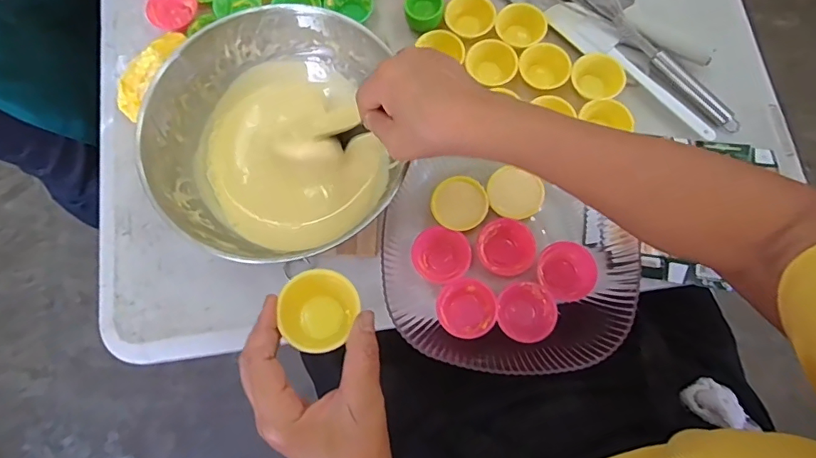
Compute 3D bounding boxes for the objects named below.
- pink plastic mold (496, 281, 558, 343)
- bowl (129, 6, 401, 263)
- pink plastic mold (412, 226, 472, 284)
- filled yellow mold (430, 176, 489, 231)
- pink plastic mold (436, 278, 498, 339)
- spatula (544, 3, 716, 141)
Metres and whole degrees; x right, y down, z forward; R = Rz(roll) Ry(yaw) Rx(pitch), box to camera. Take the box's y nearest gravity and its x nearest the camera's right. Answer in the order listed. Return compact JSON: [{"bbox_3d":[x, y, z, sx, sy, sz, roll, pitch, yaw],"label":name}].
[{"bbox_3d":[0.113,0.081,0.479,0.055,0.031,0.055,0,77,1],"label":"pink plastic mold"},{"bbox_3d":[-0.126,-0.084,0.485,0.214,0.099,0.232,0,77,1],"label":"bowl"},{"bbox_3d":[0.032,0.027,0.493,0.057,0.023,0.055,0,77,1],"label":"pink plastic mold"},{"bbox_3d":[0.052,-0.024,0.503,0.055,0.029,0.051,0,77,1],"label":"filled yellow mold"},{"bbox_3d":[0.056,0.078,0.481,0.055,0.029,0.055,0,77,1],"label":"pink plastic mold"},{"bbox_3d":[0.248,-0.182,0.548,0.226,0.015,0.033,43,81,10],"label":"spatula"}]

